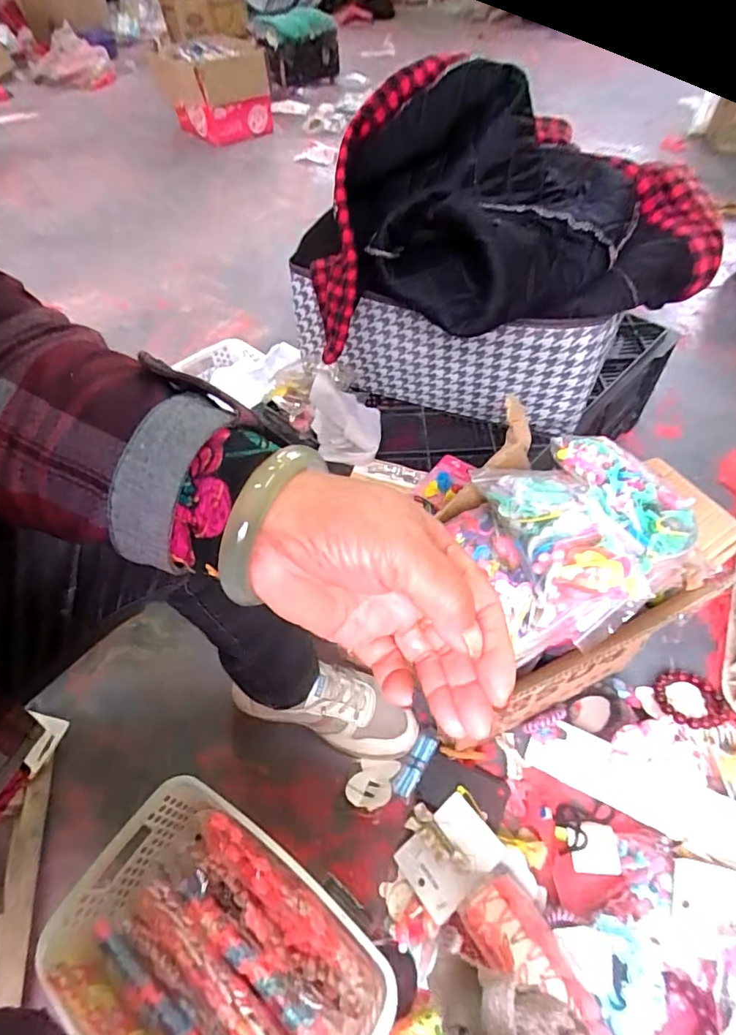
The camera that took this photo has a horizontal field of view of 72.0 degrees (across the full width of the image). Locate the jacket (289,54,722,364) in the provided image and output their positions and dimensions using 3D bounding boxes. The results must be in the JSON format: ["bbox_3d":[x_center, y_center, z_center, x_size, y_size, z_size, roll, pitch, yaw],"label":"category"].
[{"bbox_3d":[0.148,-0.337,0.530,0.423,0.182,0.272,-7,52,-2],"label":"jacket"}]

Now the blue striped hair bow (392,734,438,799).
[{"bbox_3d":[0.056,0.298,0.610,0.023,0.008,0.075,27,58,22],"label":"blue striped hair bow"}]

